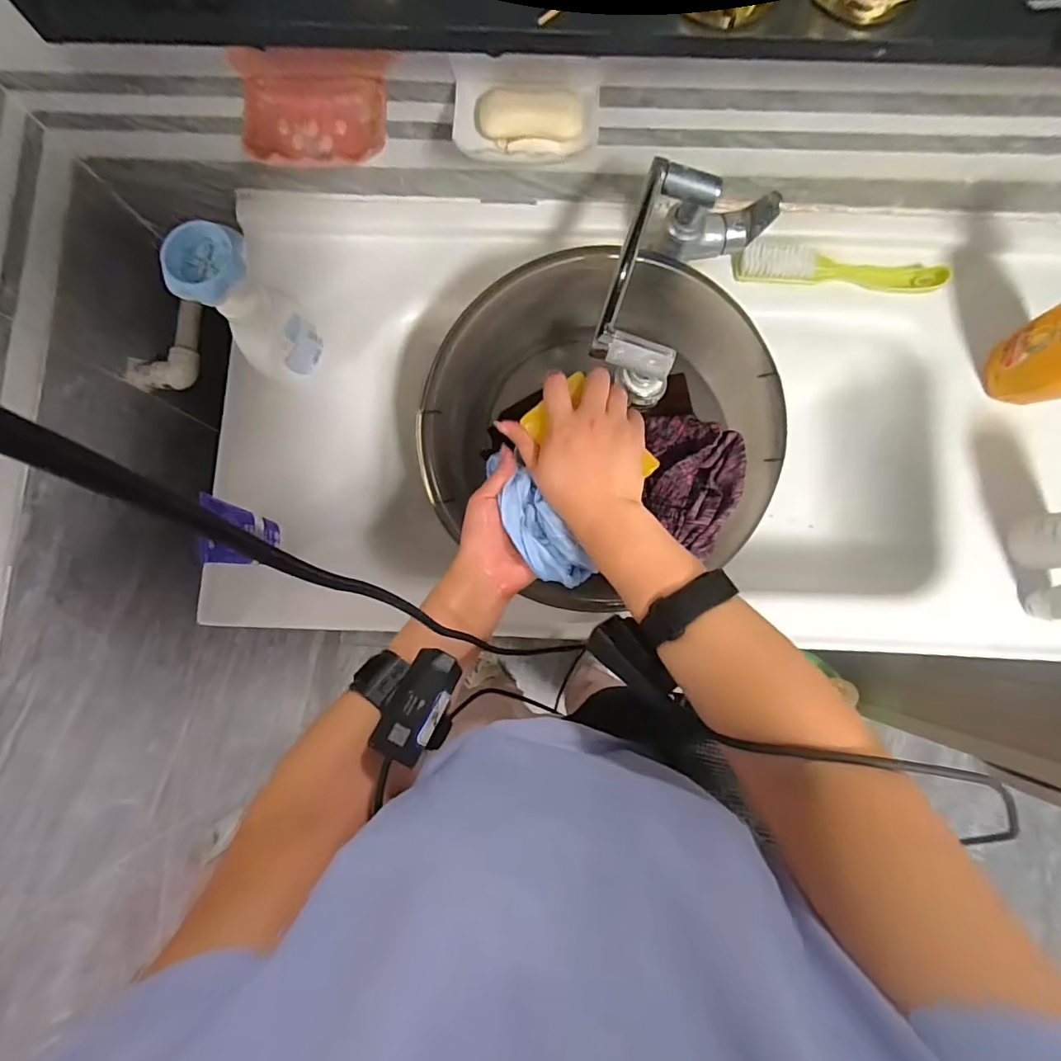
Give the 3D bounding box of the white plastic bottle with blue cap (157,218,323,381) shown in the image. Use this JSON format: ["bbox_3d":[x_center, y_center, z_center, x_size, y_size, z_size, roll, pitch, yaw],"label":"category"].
[{"bbox_3d":[-0.273,-0.216,0.525,0.075,0.171,0.074,0,83,1],"label":"white plastic bottle with blue cap"}]

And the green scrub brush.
[{"bbox_3d":[0.361,-0.308,0.615,0.234,0.046,0.040,6,83,2],"label":"green scrub brush"}]

